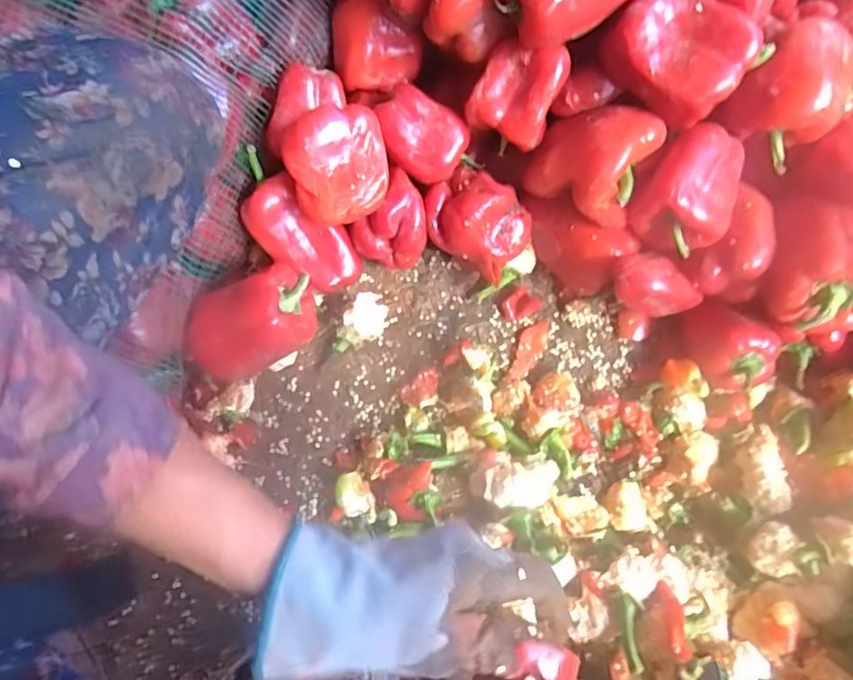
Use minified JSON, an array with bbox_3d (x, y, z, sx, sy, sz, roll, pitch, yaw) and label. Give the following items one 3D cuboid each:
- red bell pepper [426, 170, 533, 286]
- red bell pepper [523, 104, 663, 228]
[{"bbox_3d":[0.042,-0.101,0.492,0.091,0.060,0.059,31,74,11],"label":"red bell pepper"},{"bbox_3d":[0.125,-0.140,0.445,0.090,0.076,0.070,21,72,8],"label":"red bell pepper"}]

